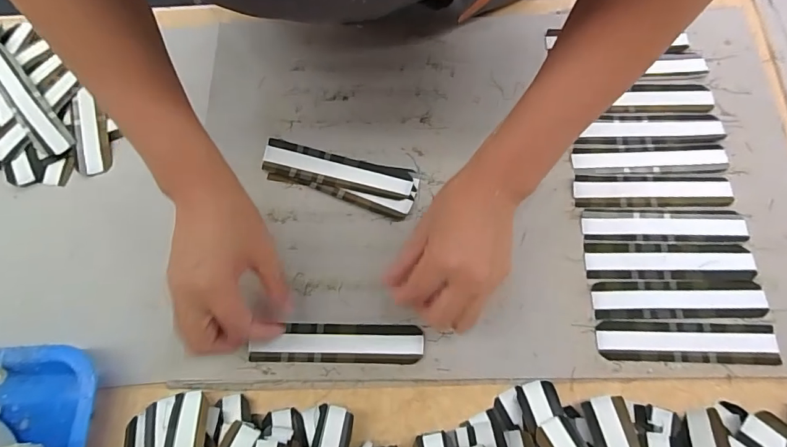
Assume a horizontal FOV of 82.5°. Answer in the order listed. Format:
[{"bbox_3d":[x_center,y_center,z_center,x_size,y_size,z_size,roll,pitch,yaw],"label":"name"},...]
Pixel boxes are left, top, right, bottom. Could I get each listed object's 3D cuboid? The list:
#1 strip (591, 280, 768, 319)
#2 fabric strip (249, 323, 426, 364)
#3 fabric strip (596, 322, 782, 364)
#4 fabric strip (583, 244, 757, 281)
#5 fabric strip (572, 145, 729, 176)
[{"bbox_3d":[0.240,0.064,0.379,0.139,0.005,0.031,-1,69,1],"label":"strip"},{"bbox_3d":[-0.047,0.100,0.373,0.141,0.004,0.033,-1,69,-1],"label":"fabric strip"},{"bbox_3d":[0.240,0.097,0.369,0.140,0.004,0.031,1,69,2],"label":"fabric strip"},{"bbox_3d":[0.240,0.033,0.392,0.141,0.004,0.033,0,69,2],"label":"fabric strip"},{"bbox_3d":[0.241,-0.059,0.426,0.140,0.010,0.033,0,69,2],"label":"fabric strip"}]

